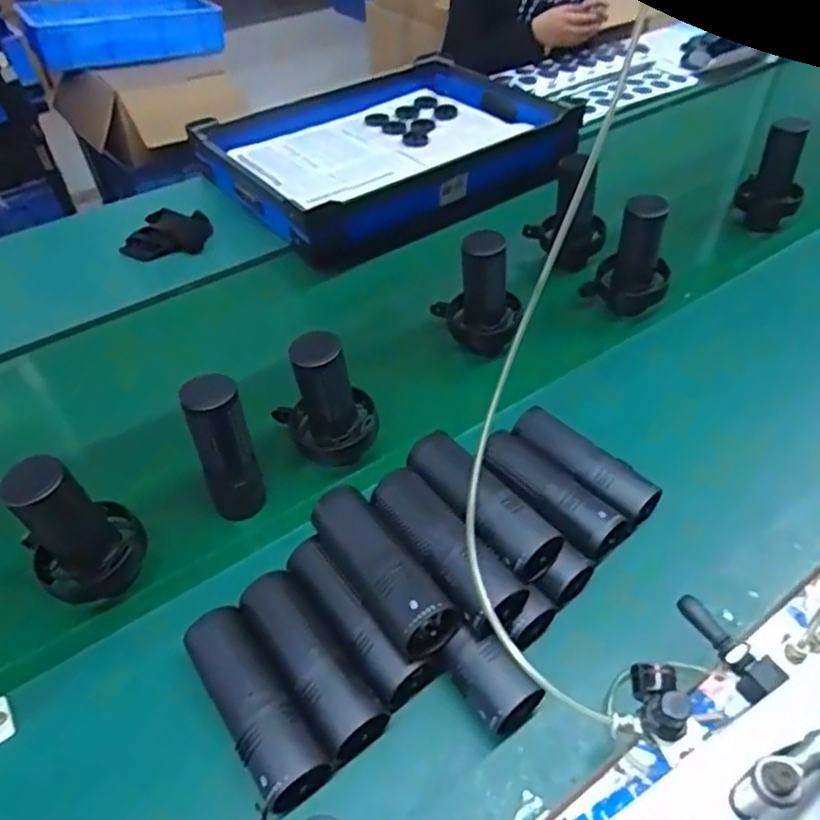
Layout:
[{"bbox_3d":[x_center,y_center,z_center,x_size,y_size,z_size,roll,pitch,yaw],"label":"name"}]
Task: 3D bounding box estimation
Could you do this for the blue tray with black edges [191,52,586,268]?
[{"bbox_3d":[-0.048,-0.551,1.297,0.691,0.094,0.560,-28,52,-23],"label":"blue tray with black edges"}]

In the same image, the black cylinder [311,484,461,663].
[{"bbox_3d":[-0.031,0.137,0.566,0.059,0.066,0.170,-29,52,-23],"label":"black cylinder"}]

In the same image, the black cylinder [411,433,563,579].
[{"bbox_3d":[0.059,0.085,0.603,0.062,0.050,0.168,-32,54,-26],"label":"black cylinder"}]

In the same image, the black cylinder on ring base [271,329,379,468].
[{"bbox_3d":[-0.094,-0.016,0.698,0.110,0.153,0.083,-12,48,-10],"label":"black cylinder on ring base"}]

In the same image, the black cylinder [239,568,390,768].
[{"bbox_3d":[-0.089,0.218,0.563,0.058,0.052,0.170,-30,53,-24],"label":"black cylinder"}]

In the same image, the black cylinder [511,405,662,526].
[{"bbox_3d":[0.178,0.056,0.675,0.159,0.041,0.051,33,55,33],"label":"black cylinder"}]

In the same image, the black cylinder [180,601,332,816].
[{"bbox_3d":[-0.130,0.244,0.537,0.055,0.050,0.166,-29,53,-24],"label":"black cylinder"}]

